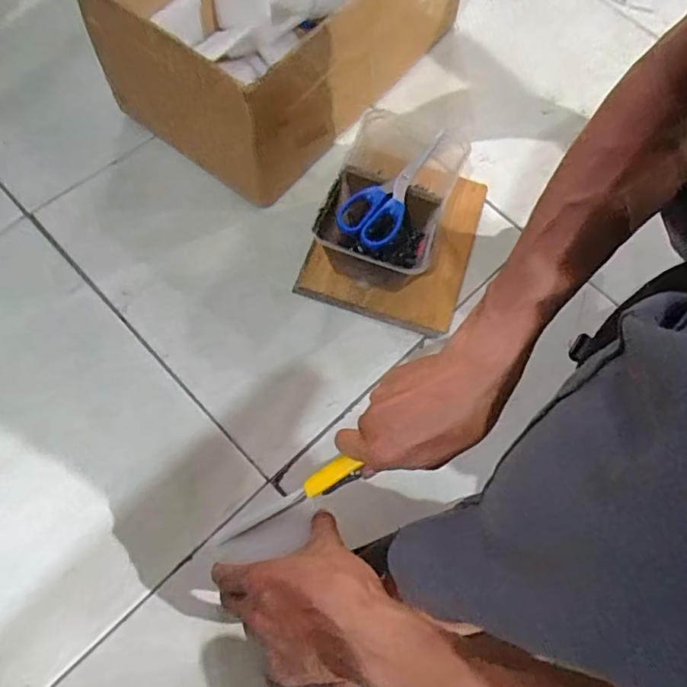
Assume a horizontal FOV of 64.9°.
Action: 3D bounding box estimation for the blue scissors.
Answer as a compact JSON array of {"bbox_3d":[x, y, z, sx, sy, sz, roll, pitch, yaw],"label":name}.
[{"bbox_3d":[0.054,-0.158,0.525,0.052,0.021,0.156,31,69,8],"label":"blue scissors"}]

